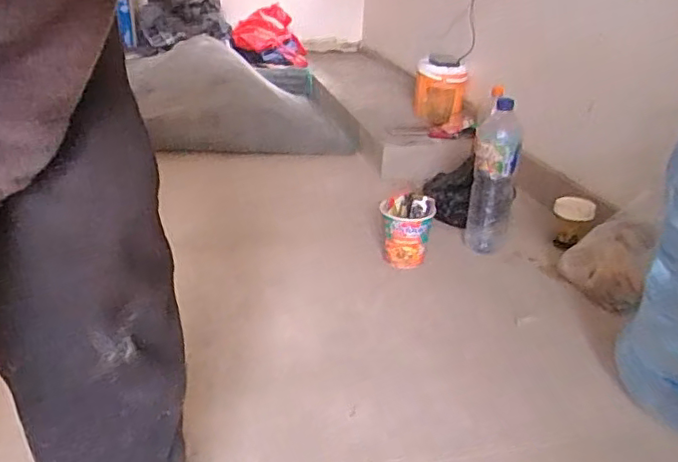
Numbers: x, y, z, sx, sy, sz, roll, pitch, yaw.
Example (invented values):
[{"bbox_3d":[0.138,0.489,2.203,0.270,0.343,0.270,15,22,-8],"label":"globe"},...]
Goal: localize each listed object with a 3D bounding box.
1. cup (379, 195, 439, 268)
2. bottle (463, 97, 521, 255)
[{"bbox_3d":[0.130,0.000,1.157,0.099,0.125,0.095,2,25,-1],"label":"cup"},{"bbox_3d":[0.311,-0.101,1.180,0.092,0.296,0.100,10,26,16],"label":"bottle"}]

